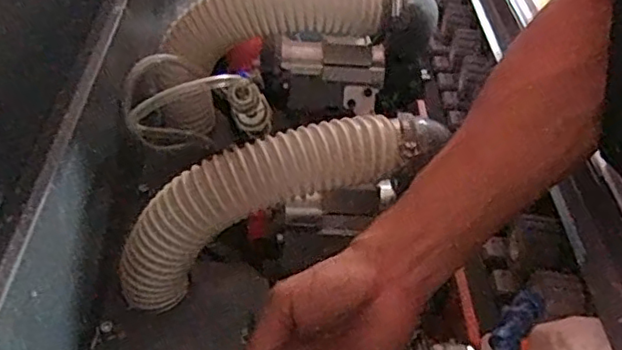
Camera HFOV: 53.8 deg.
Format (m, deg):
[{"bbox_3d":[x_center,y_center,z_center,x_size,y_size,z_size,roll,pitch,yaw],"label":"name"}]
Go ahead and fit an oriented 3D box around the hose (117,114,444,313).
[{"bbox_3d":[-0.028,0.015,0.485,0.282,0.087,0.055,-26,49,-1],"label":"hose"}]

